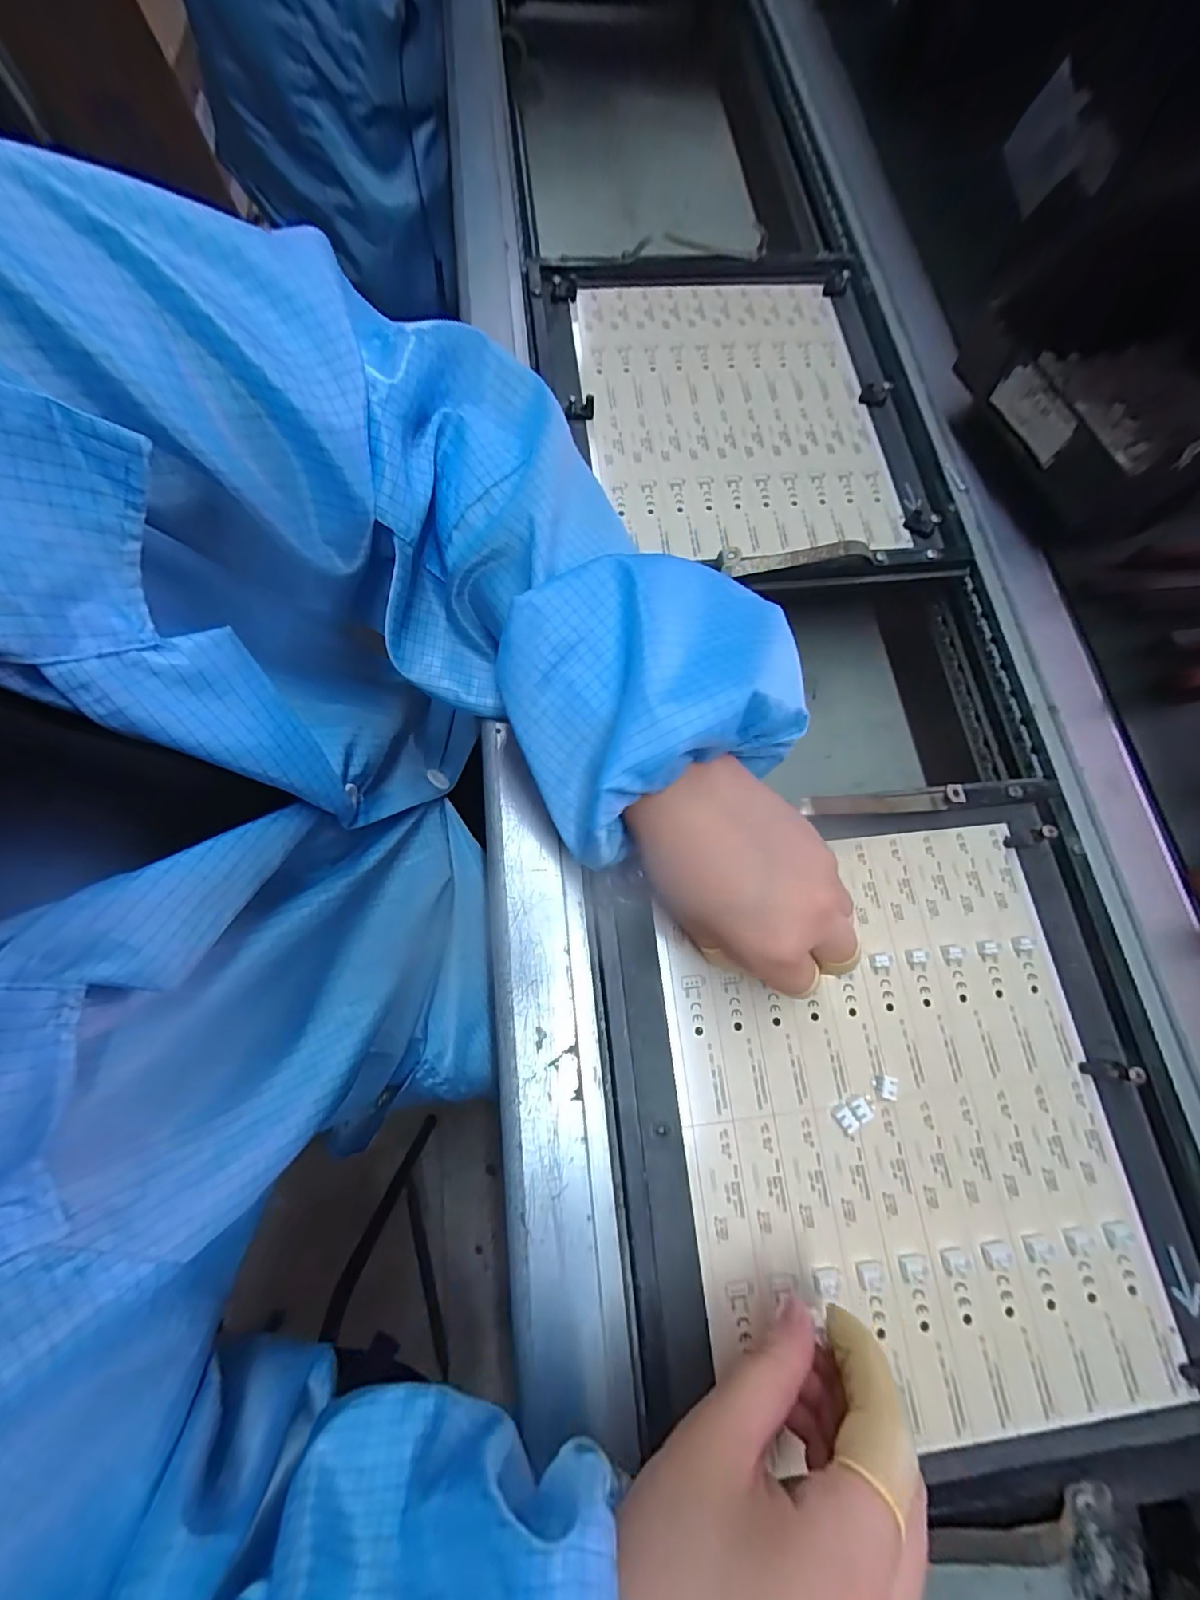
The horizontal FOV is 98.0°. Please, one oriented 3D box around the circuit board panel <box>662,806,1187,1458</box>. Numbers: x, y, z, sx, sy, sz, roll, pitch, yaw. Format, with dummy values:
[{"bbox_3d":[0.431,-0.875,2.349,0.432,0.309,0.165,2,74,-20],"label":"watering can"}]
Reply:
[{"bbox_3d":[0.143,0.148,0.258,0.207,0.009,0.255,-5,75,-2],"label":"circuit board panel"}]

